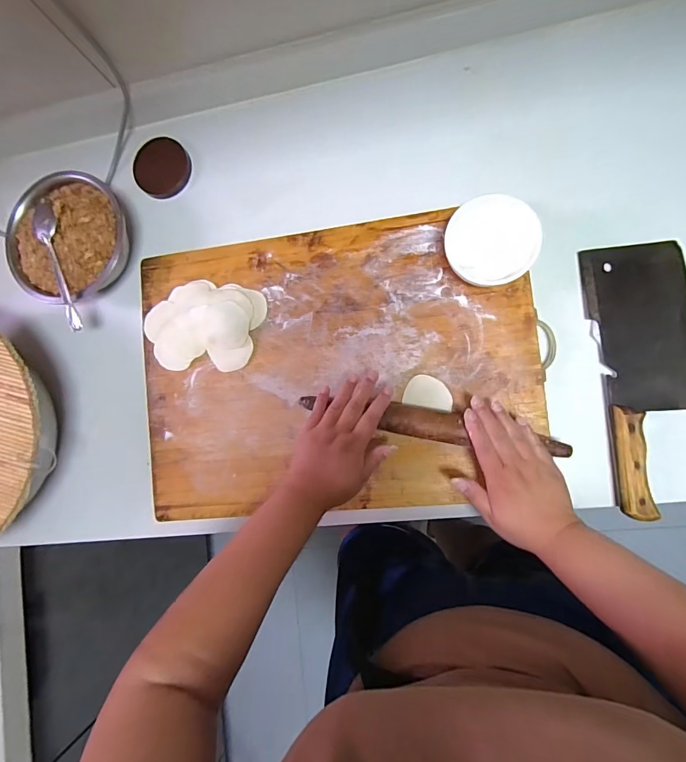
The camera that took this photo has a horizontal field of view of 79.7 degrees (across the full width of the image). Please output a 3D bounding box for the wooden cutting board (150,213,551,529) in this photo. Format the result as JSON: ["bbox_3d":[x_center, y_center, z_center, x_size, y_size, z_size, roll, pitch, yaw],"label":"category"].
[{"bbox_3d":[-0.017,-0.019,0.514,0.489,0.017,0.351,-6,87,9],"label":"wooden cutting board"}]

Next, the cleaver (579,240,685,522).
[{"bbox_3d":[0.352,-0.009,0.463,0.117,0.033,0.300,-8,87,9],"label":"cleaver"}]

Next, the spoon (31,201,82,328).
[{"bbox_3d":[-0.366,-0.144,0.524,0.036,0.025,0.162,-10,85,9],"label":"spoon"}]

